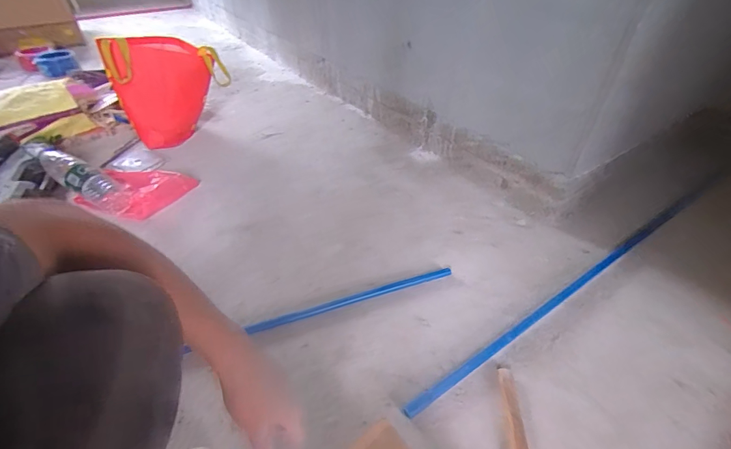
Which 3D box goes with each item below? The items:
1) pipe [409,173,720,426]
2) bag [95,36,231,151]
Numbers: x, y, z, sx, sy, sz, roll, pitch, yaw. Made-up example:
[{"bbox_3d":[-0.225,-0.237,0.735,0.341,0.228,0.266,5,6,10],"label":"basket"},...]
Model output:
[{"bbox_3d":[0.580,0.110,0.914,1.219,0.023,0.027,-24,47,-25],"label":"pipe"},{"bbox_3d":[-0.747,-0.537,1.436,0.394,0.338,0.217,-30,49,-29],"label":"bag"}]

